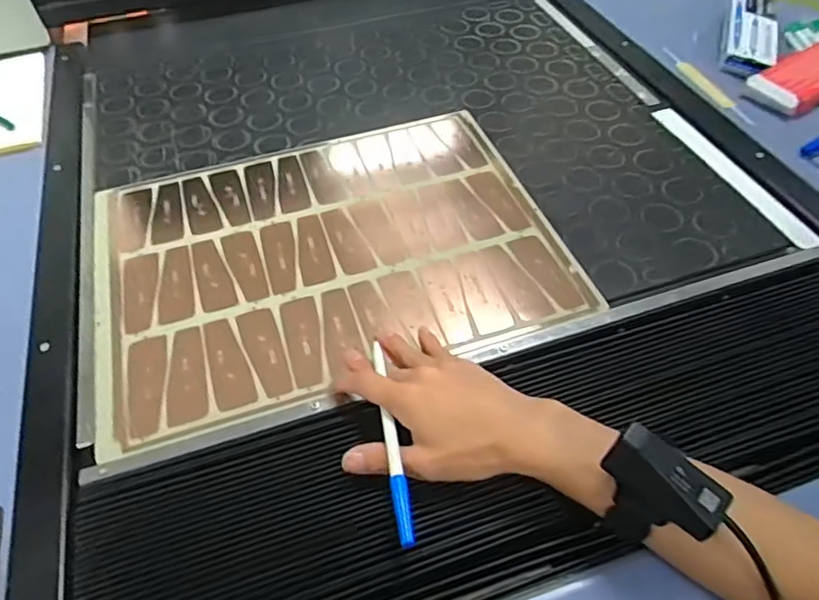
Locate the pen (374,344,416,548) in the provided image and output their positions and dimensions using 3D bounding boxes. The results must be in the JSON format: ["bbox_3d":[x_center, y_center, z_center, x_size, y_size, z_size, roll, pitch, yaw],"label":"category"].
[{"bbox_3d":[-0.014,0.099,0.449,0.012,0.017,0.170,-8,46,-6],"label":"pen"}]

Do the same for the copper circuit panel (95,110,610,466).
[{"bbox_3d":[-0.085,-0.056,0.626,0.445,0.009,0.346,-16,51,-11],"label":"copper circuit panel"}]

